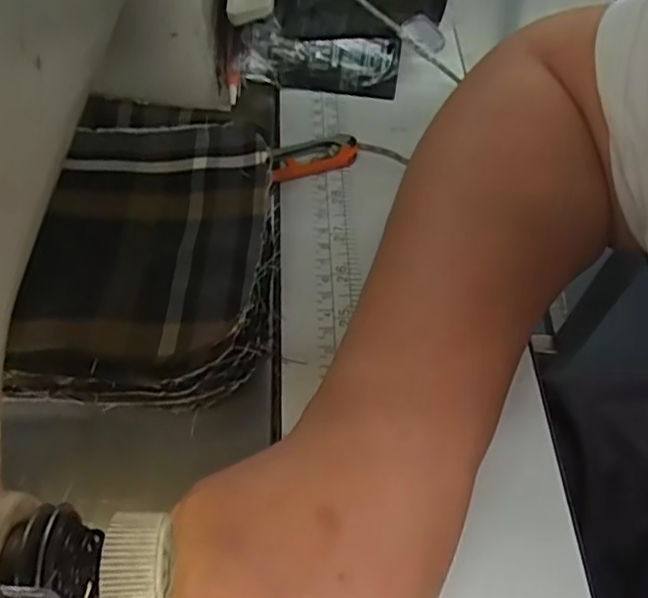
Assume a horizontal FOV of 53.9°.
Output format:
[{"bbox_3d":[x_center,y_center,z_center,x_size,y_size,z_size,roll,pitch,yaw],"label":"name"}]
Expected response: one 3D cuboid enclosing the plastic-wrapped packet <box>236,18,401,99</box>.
[{"bbox_3d":[-0.003,-0.138,0.366,0.090,0.041,0.018,-1,57,-2],"label":"plastic-wrapped packet"}]

